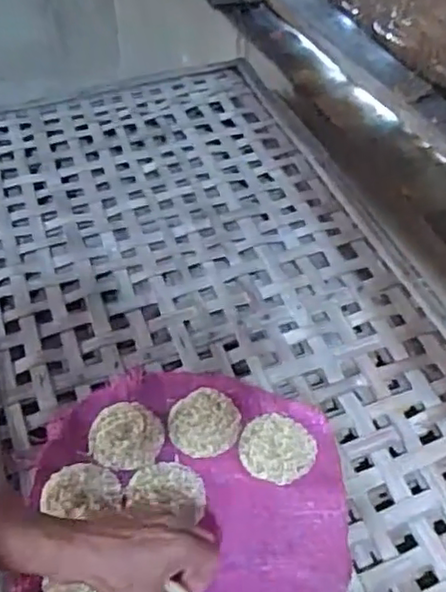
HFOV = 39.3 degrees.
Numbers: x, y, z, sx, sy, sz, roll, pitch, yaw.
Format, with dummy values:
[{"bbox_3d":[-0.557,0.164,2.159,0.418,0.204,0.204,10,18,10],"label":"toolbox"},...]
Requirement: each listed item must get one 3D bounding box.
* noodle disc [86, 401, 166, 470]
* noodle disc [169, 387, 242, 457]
[{"bbox_3d":[-0.107,0.155,0.692,0.079,0.006,0.079,2,49,-2],"label":"noodle disc"},{"bbox_3d":[-0.020,0.147,0.710,0.076,0.011,0.079,2,49,-2],"label":"noodle disc"}]

